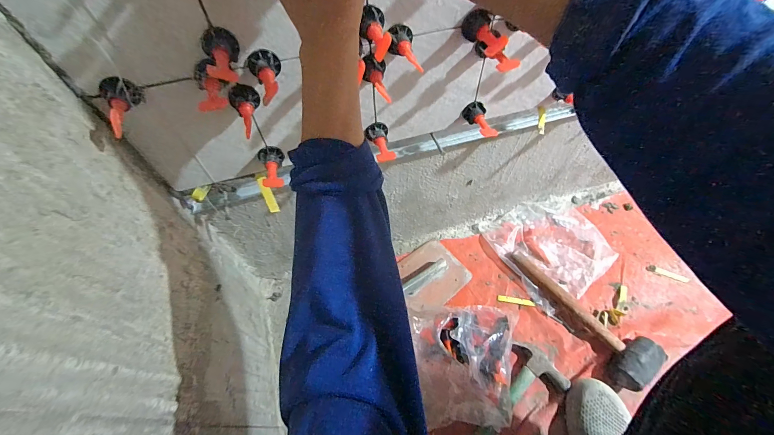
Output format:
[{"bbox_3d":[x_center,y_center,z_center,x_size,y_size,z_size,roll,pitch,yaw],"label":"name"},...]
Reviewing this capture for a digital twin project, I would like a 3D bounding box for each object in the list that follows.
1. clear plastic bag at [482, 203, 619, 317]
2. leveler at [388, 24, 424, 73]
[{"bbox_3d":[0.397,0.067,0.789,0.245,0.028,0.246,-26,60,-15],"label":"clear plastic bag"},{"bbox_3d":[0.020,-0.178,0.346,0.027,0.024,0.059,-9,57,-4],"label":"leveler"}]

